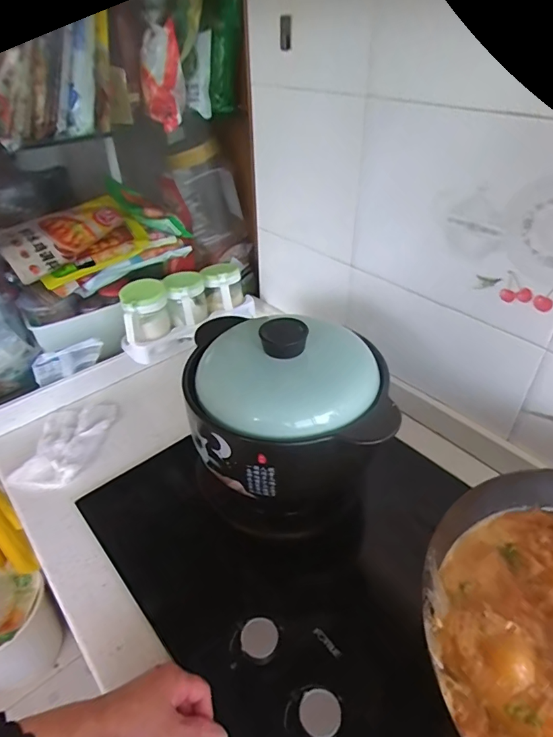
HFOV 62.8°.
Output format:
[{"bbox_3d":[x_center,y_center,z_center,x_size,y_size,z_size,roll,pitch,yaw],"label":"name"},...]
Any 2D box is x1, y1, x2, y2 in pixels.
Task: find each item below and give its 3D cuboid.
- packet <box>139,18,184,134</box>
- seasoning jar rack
[{"bbox_3d":[-0.180,-0.456,0.717,0.063,0.136,0.046,-7,39,-8],"label":"packet"},{"bbox_3d":[-0.176,-0.120,0.877,0.256,0.115,0.090,-24,43,-26],"label":"seasoning jar rack"}]

